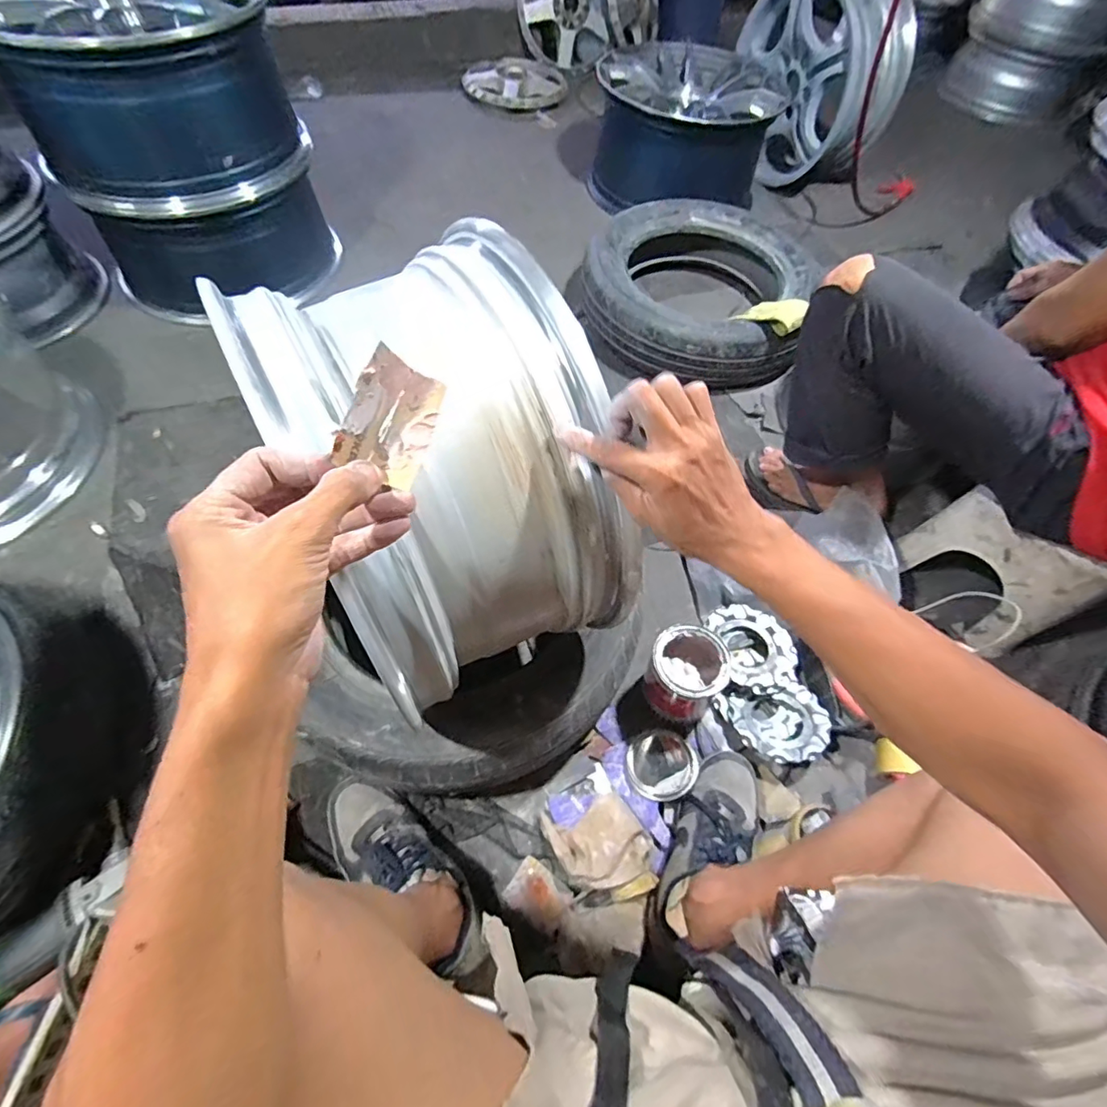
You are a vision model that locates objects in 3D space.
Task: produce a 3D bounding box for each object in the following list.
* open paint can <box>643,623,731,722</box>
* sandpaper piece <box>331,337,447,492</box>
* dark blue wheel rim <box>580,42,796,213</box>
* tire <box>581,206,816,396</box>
[{"bbox_3d":[0.190,0.172,0.765,0.107,0.112,0.107,2,59,-3],"label":"open paint can"},{"bbox_3d":[-0.085,-0.073,0.285,0.025,0.040,0.062,20,86,21],"label":"sandpaper piece"},{"bbox_3d":[0.362,-1.180,1.492,0.493,0.253,0.451,4,59,-2],"label":"dark blue wheel rim"},{"bbox_3d":[0.309,-0.590,1.197,0.456,0.148,0.467,2,59,-3],"label":"tire"}]

